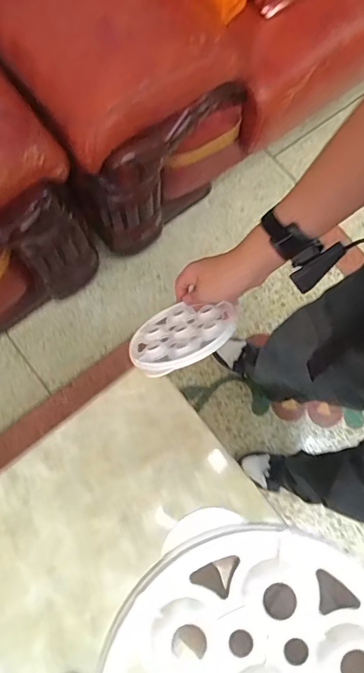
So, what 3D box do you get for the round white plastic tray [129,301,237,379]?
[{"bbox_3d":[-0.001,-0.008,0.608,0.140,0.144,0.011,-28,121,-6],"label":"round white plastic tray"}]

